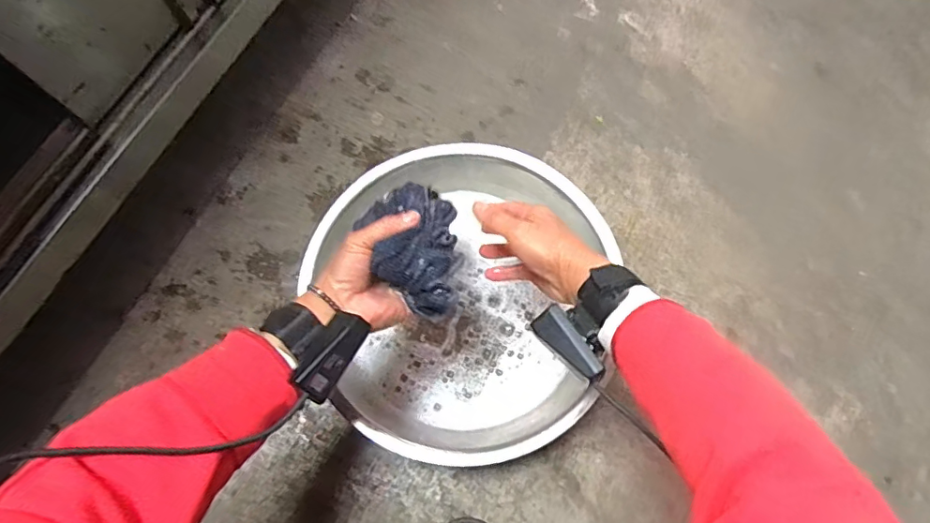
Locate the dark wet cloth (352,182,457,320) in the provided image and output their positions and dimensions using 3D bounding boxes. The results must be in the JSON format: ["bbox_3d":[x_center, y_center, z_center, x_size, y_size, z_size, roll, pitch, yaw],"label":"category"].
[{"bbox_3d":[-0.052,-0.014,0.518,0.082,0.090,0.139,-3,72,1],"label":"dark wet cloth"}]

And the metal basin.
[{"bbox_3d":[-0.013,0.042,0.654,0.352,0.092,0.368,-1,72,2],"label":"metal basin"}]

